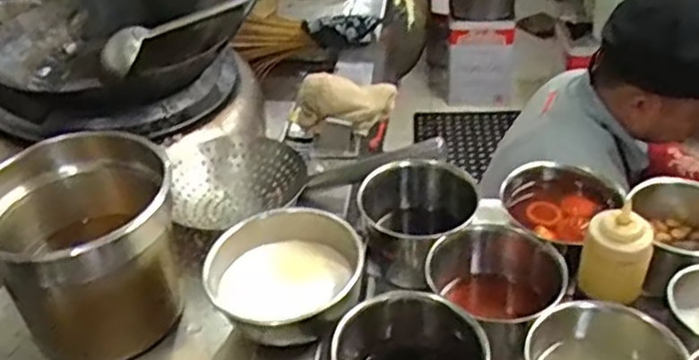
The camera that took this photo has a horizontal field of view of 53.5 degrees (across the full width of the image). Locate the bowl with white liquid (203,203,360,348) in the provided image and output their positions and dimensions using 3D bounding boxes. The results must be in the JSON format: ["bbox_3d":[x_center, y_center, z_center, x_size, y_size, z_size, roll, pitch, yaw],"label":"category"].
[{"bbox_3d":[-0.077,0.118,0.850,0.188,0.089,0.150,-6,38,-2],"label":"bowl with white liquid"}]

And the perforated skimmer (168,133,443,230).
[{"bbox_3d":[-0.073,-0.026,1.083,0.409,0.139,0.166,-1,38,5],"label":"perforated skimmer"}]

